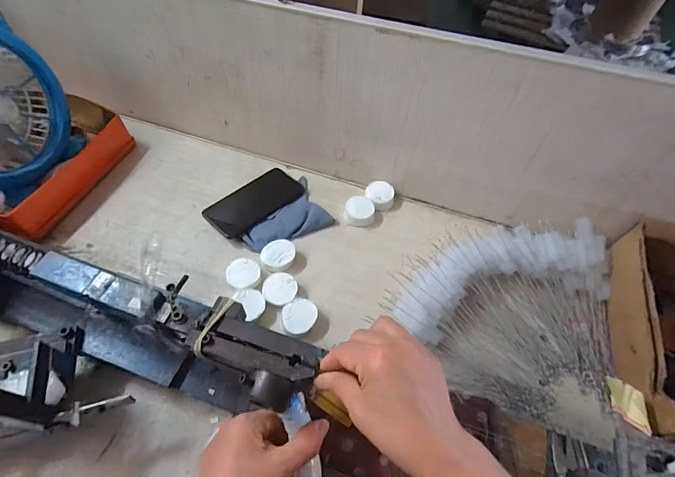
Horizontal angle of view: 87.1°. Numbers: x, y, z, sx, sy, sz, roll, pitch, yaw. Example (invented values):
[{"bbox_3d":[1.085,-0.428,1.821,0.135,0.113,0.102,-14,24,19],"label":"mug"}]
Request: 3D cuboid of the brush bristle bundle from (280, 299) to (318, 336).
[{"bbox_3d":[-0.051,0.107,0.475,0.046,0.017,0.050,2,55,-3],"label":"brush bristle bundle"}]

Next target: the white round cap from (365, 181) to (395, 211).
[{"bbox_3d":[0.073,-0.073,0.607,0.049,0.025,0.044,9,55,1],"label":"white round cap"}]

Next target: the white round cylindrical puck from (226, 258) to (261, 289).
[{"bbox_3d":[-0.134,0.054,0.509,0.047,0.024,0.043,2,55,-3],"label":"white round cylindrical puck"}]

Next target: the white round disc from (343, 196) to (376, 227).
[{"bbox_3d":[0.038,-0.044,0.588,0.050,0.026,0.043,17,55,7],"label":"white round disc"}]

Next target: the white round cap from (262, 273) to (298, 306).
[{"bbox_3d":[-0.080,0.073,0.498,0.046,0.015,0.051,-7,56,-10],"label":"white round cap"}]

